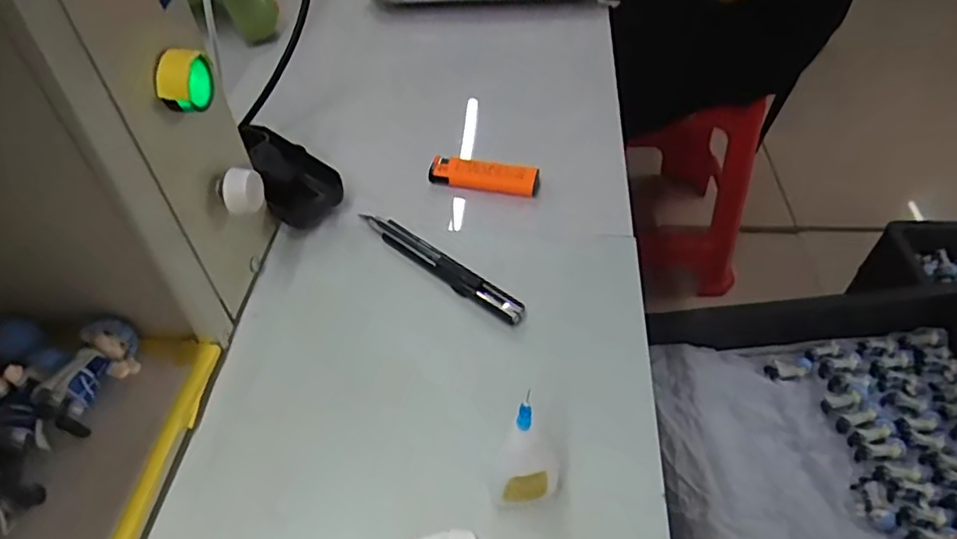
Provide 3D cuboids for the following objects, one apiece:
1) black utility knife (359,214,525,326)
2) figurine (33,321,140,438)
[{"bbox_3d":[-0.027,-0.004,0.417,0.137,0.019,0.015,32,56,26],"label":"black utility knife"},{"bbox_3d":[-0.203,0.055,0.339,0.032,0.028,0.061,3,48,4],"label":"figurine"}]

